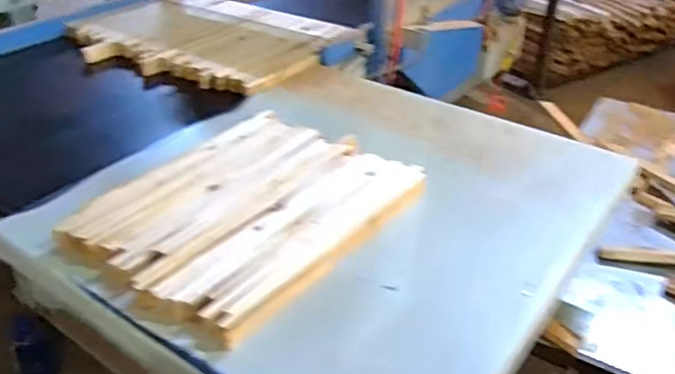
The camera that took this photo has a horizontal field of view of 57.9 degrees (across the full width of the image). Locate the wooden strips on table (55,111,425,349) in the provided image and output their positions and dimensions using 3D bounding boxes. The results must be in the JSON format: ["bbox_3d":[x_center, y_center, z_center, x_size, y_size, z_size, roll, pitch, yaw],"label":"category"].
[{"bbox_3d":[-0.152,0.035,1.053,0.421,0.052,0.509,23,40,33],"label":"wooden strips on table"}]

